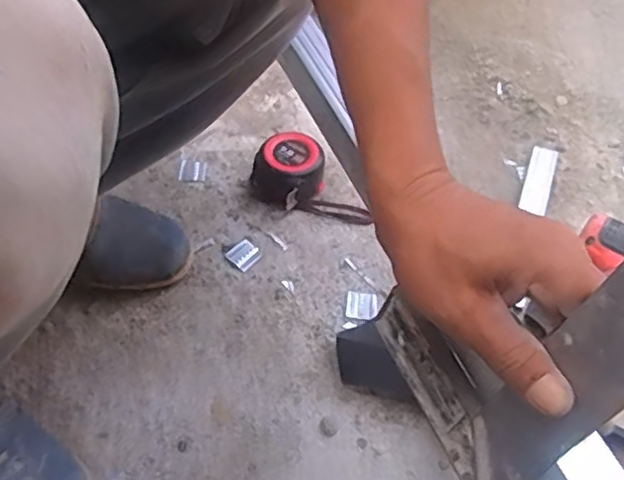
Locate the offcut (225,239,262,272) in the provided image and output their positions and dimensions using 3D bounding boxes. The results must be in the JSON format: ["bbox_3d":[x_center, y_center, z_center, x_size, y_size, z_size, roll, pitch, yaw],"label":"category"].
[{"bbox_3d":[-0.066,0.014,0.631,0.029,0.004,0.028,36,57,20],"label":"offcut"}]

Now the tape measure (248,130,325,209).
[{"bbox_3d":[-0.024,-0.069,0.679,0.067,0.046,0.070,35,57,20],"label":"tape measure"}]

